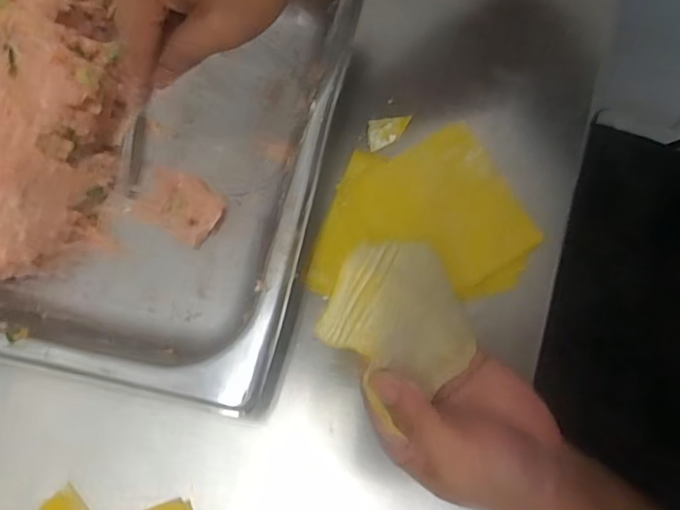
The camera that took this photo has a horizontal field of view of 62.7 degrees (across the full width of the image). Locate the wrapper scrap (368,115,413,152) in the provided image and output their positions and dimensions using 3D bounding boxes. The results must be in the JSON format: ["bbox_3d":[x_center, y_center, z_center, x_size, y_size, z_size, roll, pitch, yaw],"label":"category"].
[{"bbox_3d":[0.035,-0.087,0.394,0.030,0.004,0.021,-5,87,12],"label":"wrapper scrap"}]

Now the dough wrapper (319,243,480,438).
[{"bbox_3d":[0.035,0.025,0.285,0.026,0.099,0.072,-25,58,39],"label":"dough wrapper"}]

